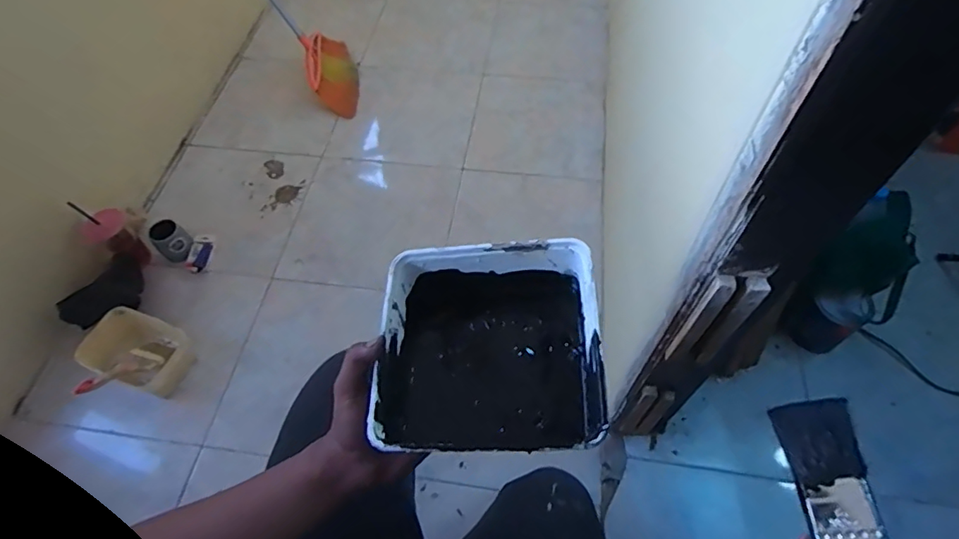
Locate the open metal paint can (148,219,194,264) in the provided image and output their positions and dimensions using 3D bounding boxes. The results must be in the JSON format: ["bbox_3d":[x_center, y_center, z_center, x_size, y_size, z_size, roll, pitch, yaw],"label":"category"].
[{"bbox_3d":[-0.729,-0.066,1.265,0.073,0.082,0.075,0,57,1],"label":"open metal paint can"}]

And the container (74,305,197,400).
[{"bbox_3d":[-0.712,0.172,1.111,0.207,0.096,0.144,20,60,13],"label":"container"}]

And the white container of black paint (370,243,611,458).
[{"bbox_3d":[0.007,0.072,0.500,0.194,0.081,0.192,0,60,3],"label":"white container of black paint"}]

